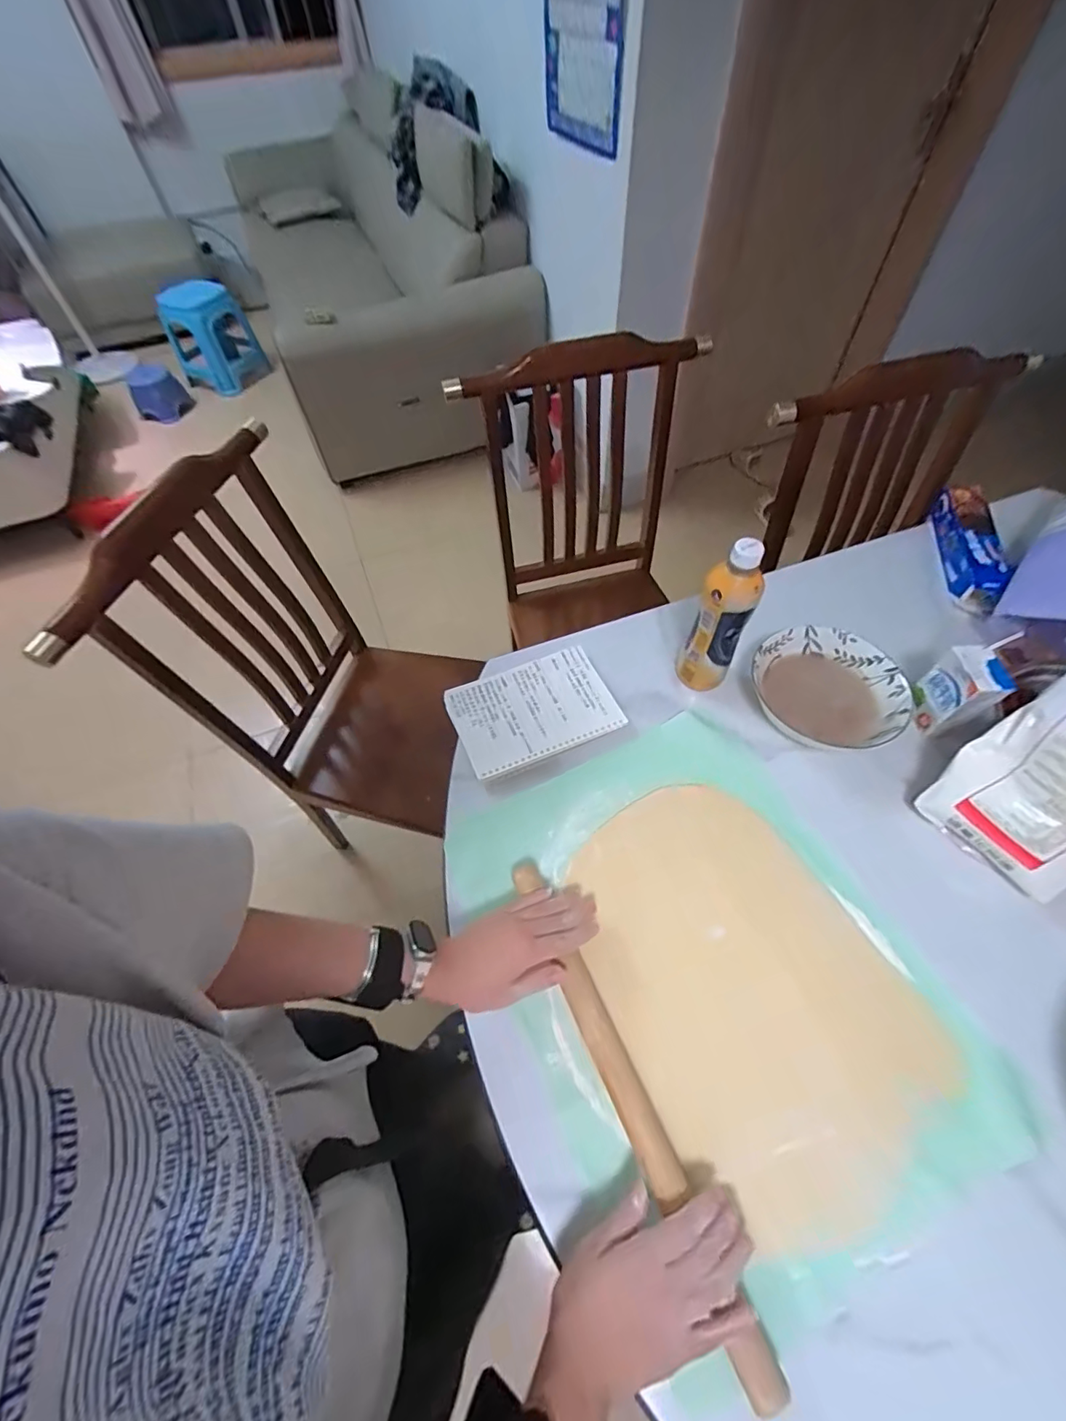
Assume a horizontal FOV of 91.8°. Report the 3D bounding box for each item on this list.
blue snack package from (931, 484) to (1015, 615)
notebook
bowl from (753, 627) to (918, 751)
[{"bbox_3d":[0.646,-0.248,0.770,0.059,0.051,0.232,8,59,7],"label":"blue snack package"},{"bbox_3d":[0.000,-0.003,0.668,0.199,0.013,0.142,-20,59,-10],"label":"notebook"},{"bbox_3d":[0.370,-0.028,0.645,0.152,0.041,0.175,-25,60,-13],"label":"bowl"}]

